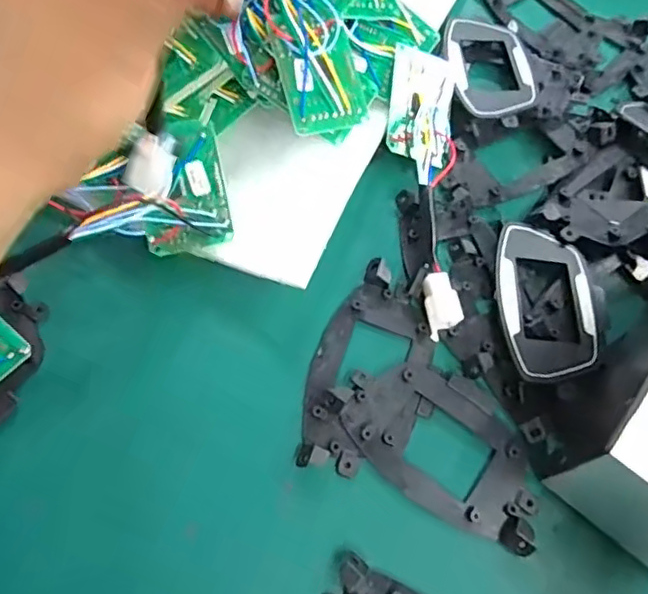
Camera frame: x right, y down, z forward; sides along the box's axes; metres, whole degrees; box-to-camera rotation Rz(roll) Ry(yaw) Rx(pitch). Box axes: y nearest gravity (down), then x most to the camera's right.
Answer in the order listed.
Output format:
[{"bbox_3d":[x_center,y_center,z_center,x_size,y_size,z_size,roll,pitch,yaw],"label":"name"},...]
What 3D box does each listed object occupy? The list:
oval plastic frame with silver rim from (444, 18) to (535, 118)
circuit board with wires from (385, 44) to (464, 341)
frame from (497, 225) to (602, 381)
[{"bbox_3d":[0.118,-0.162,0.438,0.058,0.015,0.100,-1,64,-5],"label":"oval plastic frame with silver rim"},{"bbox_3d":[0.062,-0.075,0.383,0.046,0.039,0.195,6,60,-1],"label":"circuit board with wires"},{"bbox_3d":[0.133,0.002,0.360,0.062,0.012,0.101,6,63,-2],"label":"frame"}]

